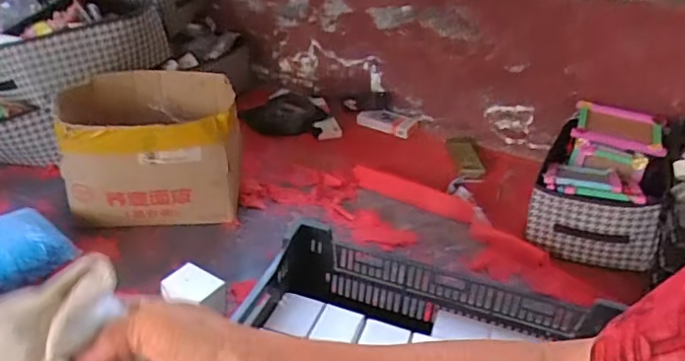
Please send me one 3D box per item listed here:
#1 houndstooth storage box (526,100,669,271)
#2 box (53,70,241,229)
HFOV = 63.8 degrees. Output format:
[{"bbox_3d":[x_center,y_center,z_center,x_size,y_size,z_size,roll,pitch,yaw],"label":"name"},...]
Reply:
[{"bbox_3d":[0.638,0.000,1.373,0.276,0.210,0.447,16,33,18],"label":"houndstooth storage box"},{"bbox_3d":[-0.449,-0.075,1.288,0.392,0.265,0.334,-5,32,-15],"label":"box"}]

